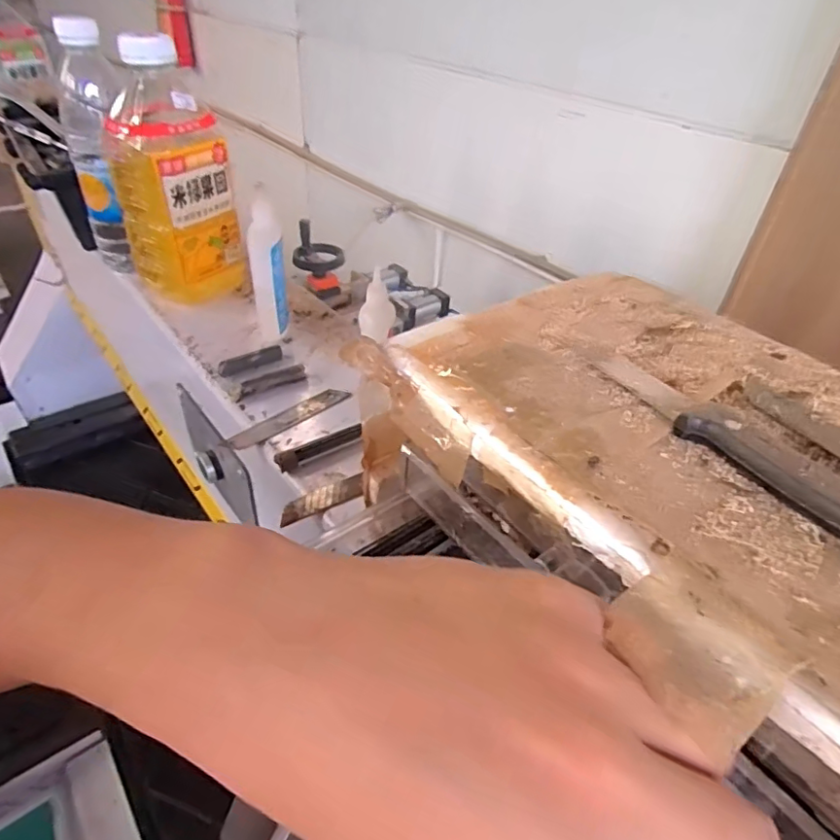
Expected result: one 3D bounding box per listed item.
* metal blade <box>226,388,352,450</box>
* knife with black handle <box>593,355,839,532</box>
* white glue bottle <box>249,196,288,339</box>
[{"bbox_3d":[-0.096,-0.003,0.419,0.022,0.005,0.100,33,48,31],"label":"metal blade"},{"bbox_3d":[0.115,0.009,0.198,0.018,0.012,0.136,-17,44,-23],"label":"knife with black handle"},{"bbox_3d":[-0.125,-0.122,0.462,0.022,0.106,0.034,-1,40,-6],"label":"white glue bottle"}]

